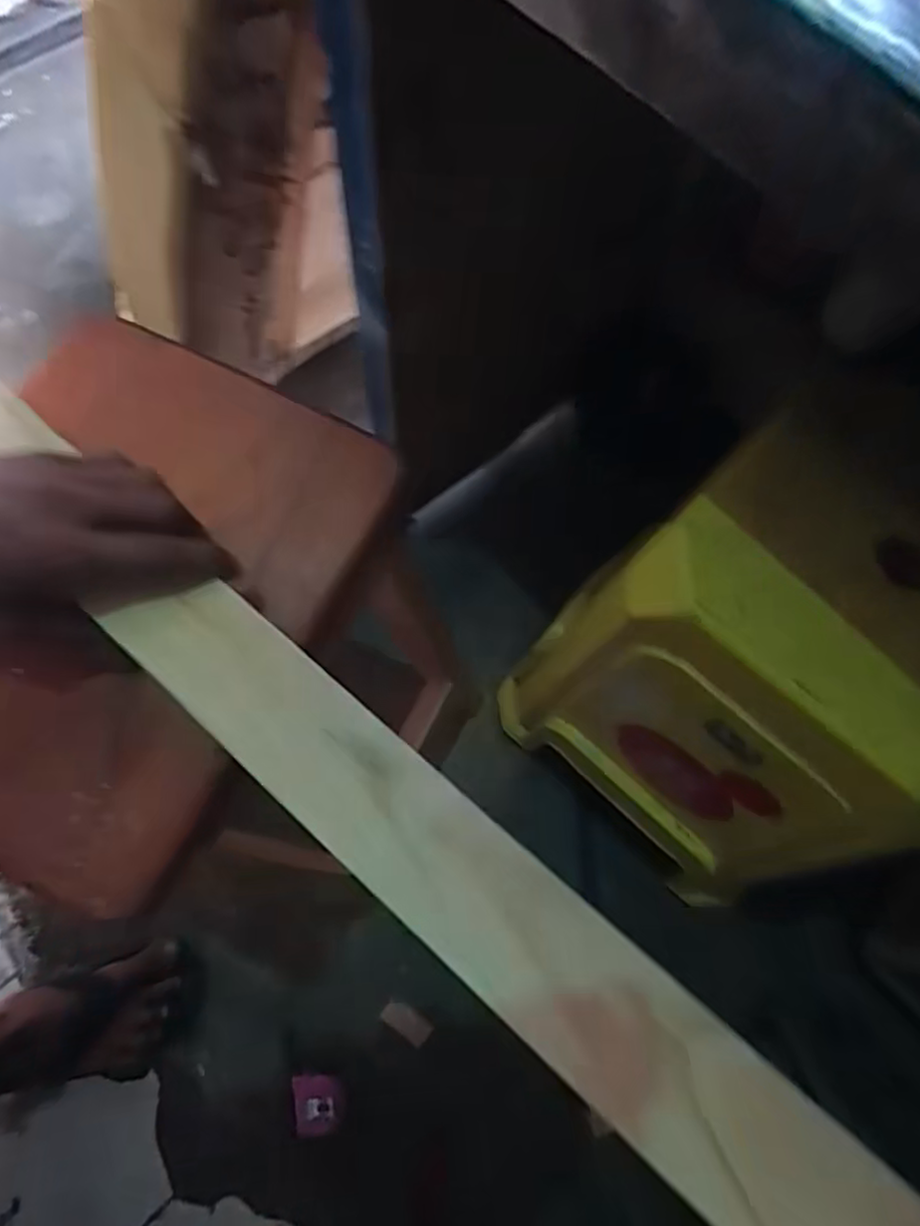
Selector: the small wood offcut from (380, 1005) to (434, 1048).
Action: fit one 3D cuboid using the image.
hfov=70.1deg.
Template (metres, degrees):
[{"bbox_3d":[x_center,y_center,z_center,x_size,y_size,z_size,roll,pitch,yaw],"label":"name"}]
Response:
[{"bbox_3d":[-0.062,0.472,0.756,0.057,0.011,0.027,31,73,10],"label":"small wood offcut"}]

